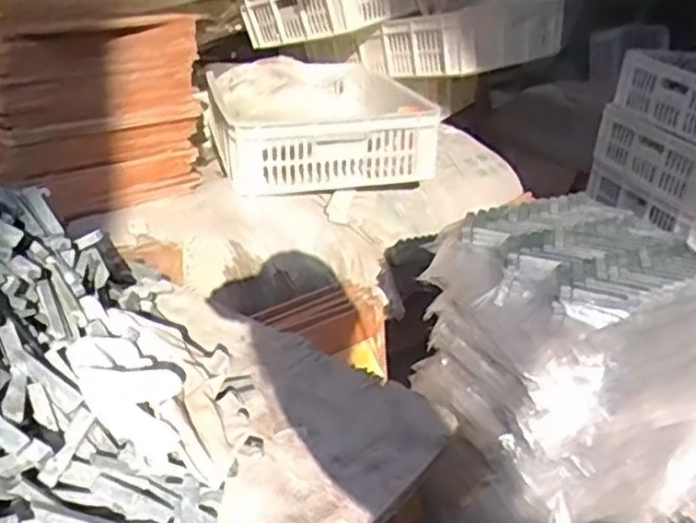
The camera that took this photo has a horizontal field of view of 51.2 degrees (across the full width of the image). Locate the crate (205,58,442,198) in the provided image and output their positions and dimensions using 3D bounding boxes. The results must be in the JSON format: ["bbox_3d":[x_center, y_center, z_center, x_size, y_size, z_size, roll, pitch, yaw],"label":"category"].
[{"bbox_3d":[-0.066,-0.263,1.422,0.410,0.157,0.428,-3,26,-17],"label":"crate"}]

